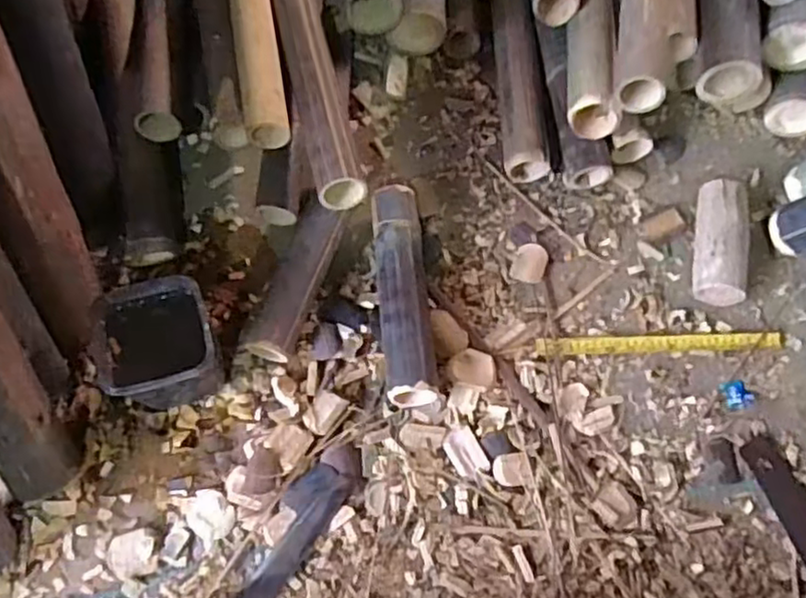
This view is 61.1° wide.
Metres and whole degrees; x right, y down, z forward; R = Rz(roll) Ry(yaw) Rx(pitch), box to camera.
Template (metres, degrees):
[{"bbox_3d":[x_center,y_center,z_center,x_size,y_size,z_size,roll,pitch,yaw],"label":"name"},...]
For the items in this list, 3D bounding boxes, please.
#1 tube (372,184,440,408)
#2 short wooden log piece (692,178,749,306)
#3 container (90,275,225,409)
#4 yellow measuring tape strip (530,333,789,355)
[{"bbox_3d":[0.000,-0.007,0.810,0.058,0.062,0.271,-4,67,-4],"label":"tube"},{"bbox_3d":[0.396,-0.068,0.852,0.058,0.058,0.159,11,66,2],"label":"short wooden log piece"},{"bbox_3d":[-0.259,0.059,0.743,0.117,0.132,0.110,-16,68,-9],"label":"container"},{"bbox_3d":[0.312,0.054,0.829,0.299,0.008,0.021,-1,67,-3],"label":"yellow measuring tape strip"}]

